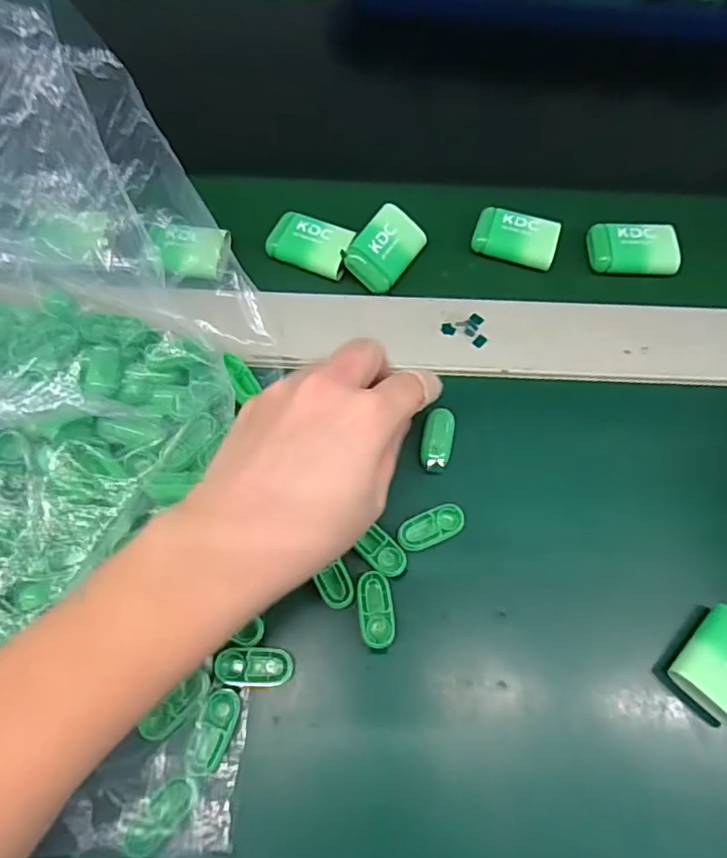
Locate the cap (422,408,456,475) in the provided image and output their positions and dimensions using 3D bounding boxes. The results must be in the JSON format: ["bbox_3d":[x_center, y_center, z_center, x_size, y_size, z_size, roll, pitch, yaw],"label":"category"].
[{"bbox_3d":[0.039,0.006,0.306,0.015,0.008,0.034,14,66,4],"label":"cap"}]

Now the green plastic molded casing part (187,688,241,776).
[{"bbox_3d":[-0.065,0.132,0.254,0.015,0.006,0.034,16,67,5],"label":"green plastic molded casing part"}]

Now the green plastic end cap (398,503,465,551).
[{"bbox_3d":[0.034,0.049,0.288,0.035,0.005,0.016,-23,69,-11],"label":"green plastic end cap"}]

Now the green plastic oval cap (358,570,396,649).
[{"bbox_3d":[0.006,0.085,0.273,0.016,0.006,0.034,-5,66,-4],"label":"green plastic oval cap"}]

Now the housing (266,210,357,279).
[{"bbox_3d":[-0.032,-0.116,0.360,0.050,0.012,0.031,23,67,8],"label":"housing"}]

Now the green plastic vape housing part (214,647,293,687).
[{"bbox_3d":[-0.050,0.109,0.265,0.034,0.010,0.016,7,65,-13],"label":"green plastic vape housing part"}]

